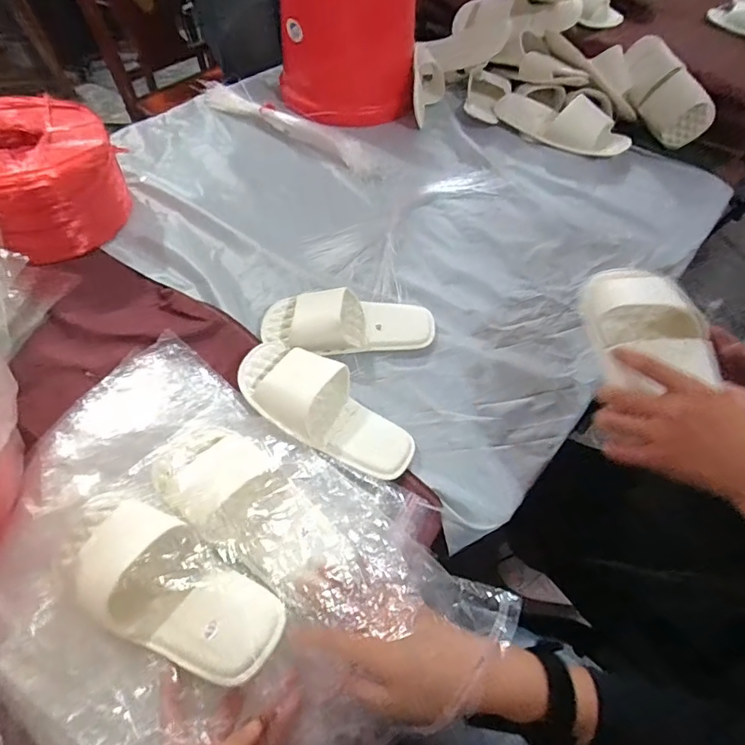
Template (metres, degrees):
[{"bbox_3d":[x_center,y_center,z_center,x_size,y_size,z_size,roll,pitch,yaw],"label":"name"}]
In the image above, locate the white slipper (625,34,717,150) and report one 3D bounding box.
[{"bbox_3d":[0.543,-0.521,0.869,0.053,0.109,0.201,-42,98,-27],"label":"white slipper"}]

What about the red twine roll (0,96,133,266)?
[{"bbox_3d":[-0.531,-0.293,0.709,0.258,0.133,0.254,1,55,-2],"label":"red twine roll"}]

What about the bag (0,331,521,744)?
[{"bbox_3d":[-0.159,0.151,0.414,0.446,0.083,0.358,37,61,21],"label":"bag"}]

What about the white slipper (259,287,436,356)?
[{"bbox_3d":[-0.033,-0.077,0.630,0.230,0.043,0.091,-2,55,-4],"label":"white slipper"}]

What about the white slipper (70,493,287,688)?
[{"bbox_3d":[-0.185,0.174,0.396,0.228,0.064,0.087,25,57,16],"label":"white slipper"}]

